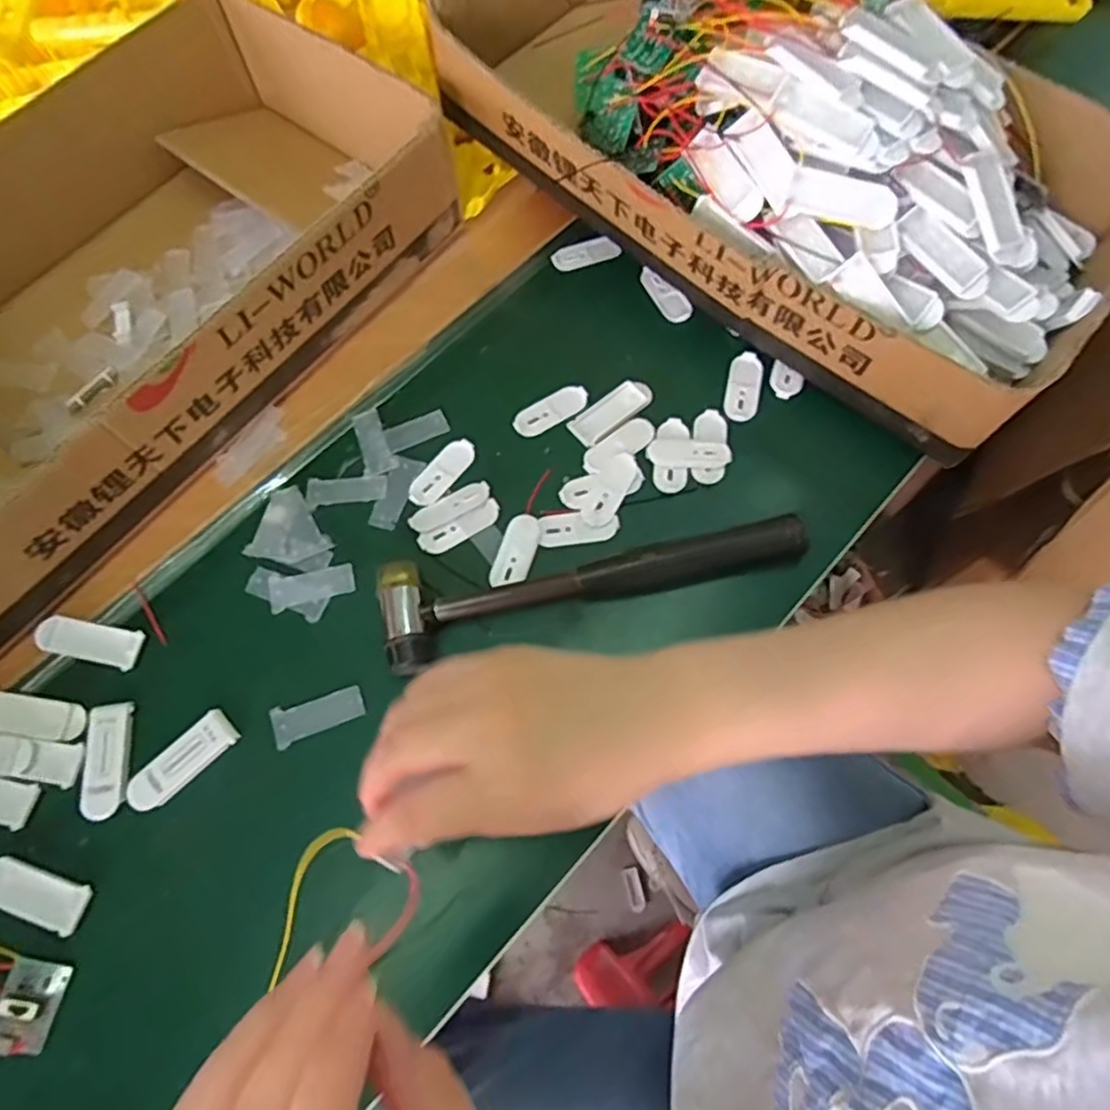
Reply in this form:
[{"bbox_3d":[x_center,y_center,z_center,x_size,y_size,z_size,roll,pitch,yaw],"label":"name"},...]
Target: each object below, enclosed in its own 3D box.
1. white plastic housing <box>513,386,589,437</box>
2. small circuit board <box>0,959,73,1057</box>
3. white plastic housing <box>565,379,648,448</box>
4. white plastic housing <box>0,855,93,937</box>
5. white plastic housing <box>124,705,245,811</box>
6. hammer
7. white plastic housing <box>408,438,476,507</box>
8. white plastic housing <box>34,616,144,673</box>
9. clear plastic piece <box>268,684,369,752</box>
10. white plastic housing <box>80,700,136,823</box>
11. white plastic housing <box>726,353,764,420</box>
[{"bbox_3d":[-0.002,-0.092,0.428,0.050,0.004,0.022,-30,69,-9],"label":"white plastic housing"},{"bbox_3d":[-0.244,0.209,0.313,0.025,0.011,0.037,2,68,3],"label":"small circuit board"},{"bbox_3d":[0.034,-0.088,0.424,0.051,0.006,0.022,-35,70,-11],"label":"white plastic housing"},{"bbox_3d":[-0.256,0.165,0.332,0.057,0.006,0.022,18,70,9],"label":"white plastic housing"},{"bbox_3d":[-0.194,0.107,0.352,0.057,0.006,0.023,-43,72,-14],"label":"white plastic housing"},{"bbox_3d":[0.020,0.006,0.381,0.233,0.023,0.058,-17,68,-4],"label":"hammer"},{"bbox_3d":[-0.069,-0.051,0.415,0.020,0.004,0.050,35,73,15],"label":"white plastic housing"},{"bbox_3d":[-0.259,0.047,0.376,0.055,0.006,0.020,10,68,7],"label":"white plastic housing"},{"bbox_3d":[-0.127,0.086,0.365,0.048,0.004,0.021,-18,68,-5],"label":"clear plastic piece"},{"bbox_3d":[-0.233,0.106,0.353,0.022,0.004,0.057,-11,68,-2],"label":"white plastic housing"},{"bbox_3d":[0.120,-0.107,0.429,0.020,0.004,0.050,11,69,7],"label":"white plastic housing"}]

